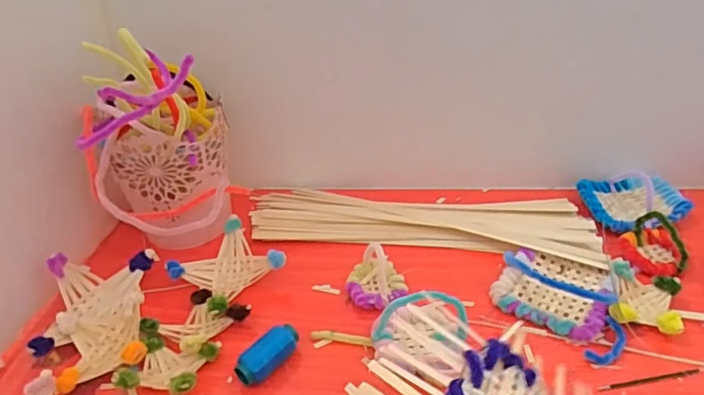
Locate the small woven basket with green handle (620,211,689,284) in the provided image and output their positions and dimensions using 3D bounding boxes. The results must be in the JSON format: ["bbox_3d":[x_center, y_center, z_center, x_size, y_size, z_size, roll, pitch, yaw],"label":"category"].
[{"bbox_3d":[0.281,0.041,0.490,0.058,0.036,0.071,-13,37,-12],"label":"small woven basket with green handle"}]

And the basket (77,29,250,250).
[{"bbox_3d":[-0.174,-0.034,0.494,0.126,0.207,0.116,-16,38,-16],"label":"basket"}]

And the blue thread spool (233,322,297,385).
[{"bbox_3d":[-0.067,0.129,0.426,0.025,0.028,0.058,22,43,31],"label":"blue thread spool"}]

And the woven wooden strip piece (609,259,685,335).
[{"bbox_3d":[0.245,0.086,0.445,0.051,0.025,0.062,11,38,19],"label":"woven wooden strip piece"}]

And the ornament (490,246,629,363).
[{"bbox_3d":[0.179,0.072,0.454,0.108,0.048,0.107,14,40,23],"label":"ornament"}]

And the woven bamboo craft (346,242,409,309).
[{"bbox_3d":[0.022,0.070,0.483,0.053,0.034,0.058,-2,36,3],"label":"woven bamboo craft"}]

